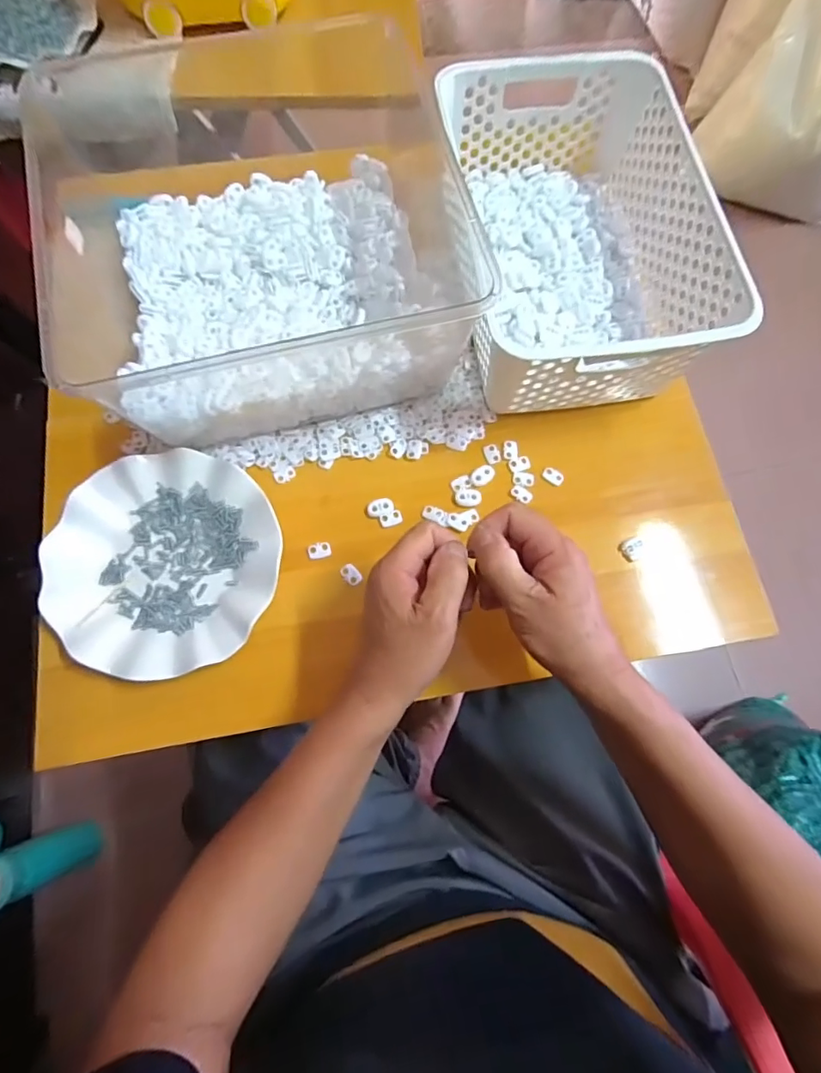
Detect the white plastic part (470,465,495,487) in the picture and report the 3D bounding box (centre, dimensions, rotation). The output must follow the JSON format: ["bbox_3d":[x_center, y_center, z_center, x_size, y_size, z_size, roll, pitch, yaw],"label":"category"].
[{"bbox_3d":[0.065,-0.055,0.461,0.024,0.004,0.016,-35,77,-12],"label":"white plastic part"}]

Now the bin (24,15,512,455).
[{"bbox_3d":[-0.126,-0.236,0.435,0.311,0.130,0.275,-15,74,-7],"label":"bin"}]

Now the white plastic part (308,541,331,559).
[{"bbox_3d":[-0.077,0.012,0.435,0.019,0.004,0.014,-14,73,-6],"label":"white plastic part"}]

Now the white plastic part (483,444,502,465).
[{"bbox_3d":[0.075,-0.075,0.468,0.014,0.006,0.021,-17,74,-7],"label":"white plastic part"}]

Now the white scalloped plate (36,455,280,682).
[{"bbox_3d":[-0.197,0.020,0.417,0.173,0.022,0.177,1,72,-2],"label":"white scalloped plate"}]

